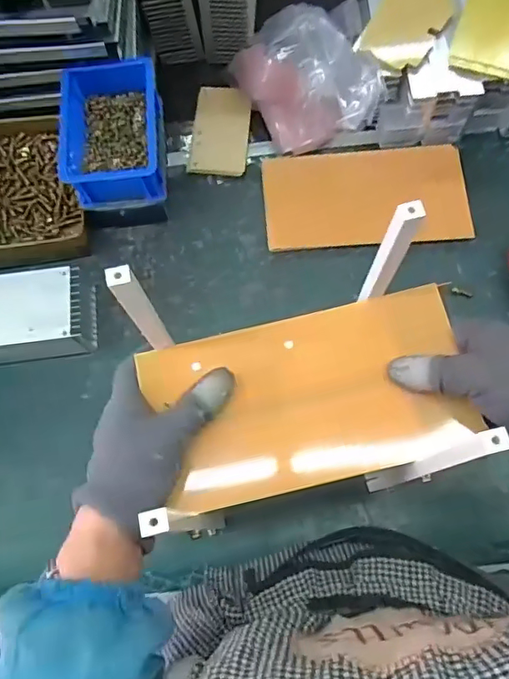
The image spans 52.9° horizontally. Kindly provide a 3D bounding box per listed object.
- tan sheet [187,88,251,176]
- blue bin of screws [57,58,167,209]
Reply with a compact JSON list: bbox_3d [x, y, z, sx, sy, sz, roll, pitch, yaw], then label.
[{"bbox_3d":[-0.041,-0.257,0.631,0.068,0.010,0.113,5,79,3],"label":"tan sheet"},{"bbox_3d":[-0.151,-0.222,0.549,0.098,0.057,0.155,-6,73,1],"label":"blue bin of screws"}]

